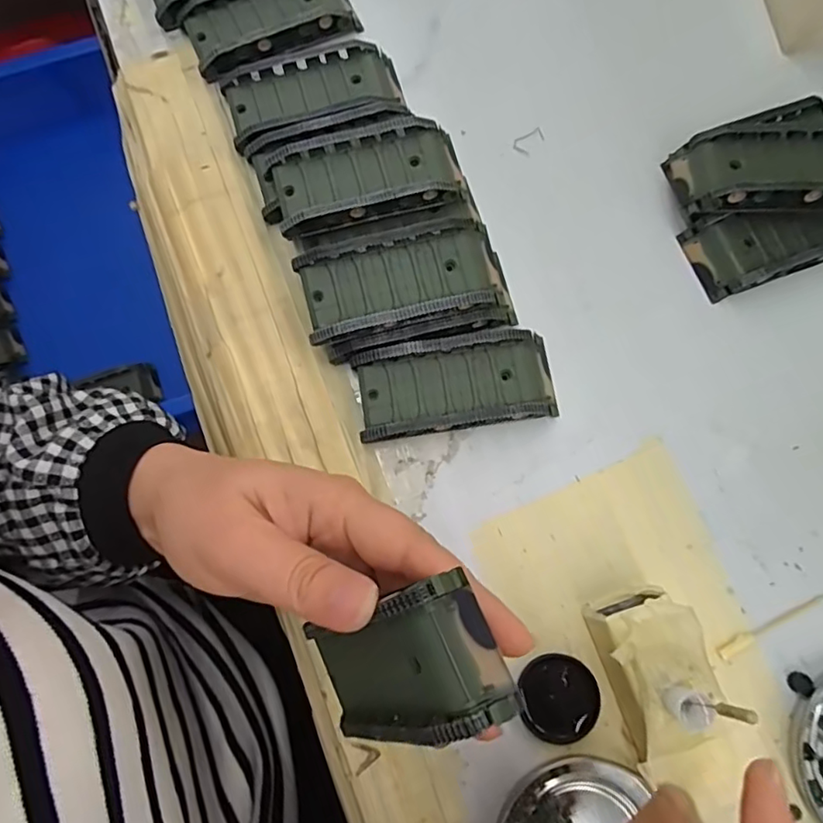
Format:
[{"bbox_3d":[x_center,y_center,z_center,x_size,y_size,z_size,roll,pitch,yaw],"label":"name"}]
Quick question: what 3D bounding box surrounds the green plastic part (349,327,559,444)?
[{"bbox_3d":[0.023,-0.013,0.287,0.095,0.019,0.044,-9,77,-3],"label":"green plastic part"}]

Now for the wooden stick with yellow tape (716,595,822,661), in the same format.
[{"bbox_3d":[0.167,0.099,0.269,0.059,0.004,0.007,-26,79,-7],"label":"wooden stick with yellow tape"}]

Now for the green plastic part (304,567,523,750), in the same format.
[{"bbox_3d":[-0.007,0.086,0.193,0.020,0.086,0.042,-18,75,-40],"label":"green plastic part"}]

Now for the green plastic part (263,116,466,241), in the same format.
[{"bbox_3d":[-0.023,-0.121,0.305,0.096,0.029,0.047,-15,78,-4],"label":"green plastic part"}]

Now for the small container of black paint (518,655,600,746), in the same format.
[{"bbox_3d":[0.066,0.128,0.259,0.034,0.004,0.035,0,77,-1],"label":"small container of black paint"}]

